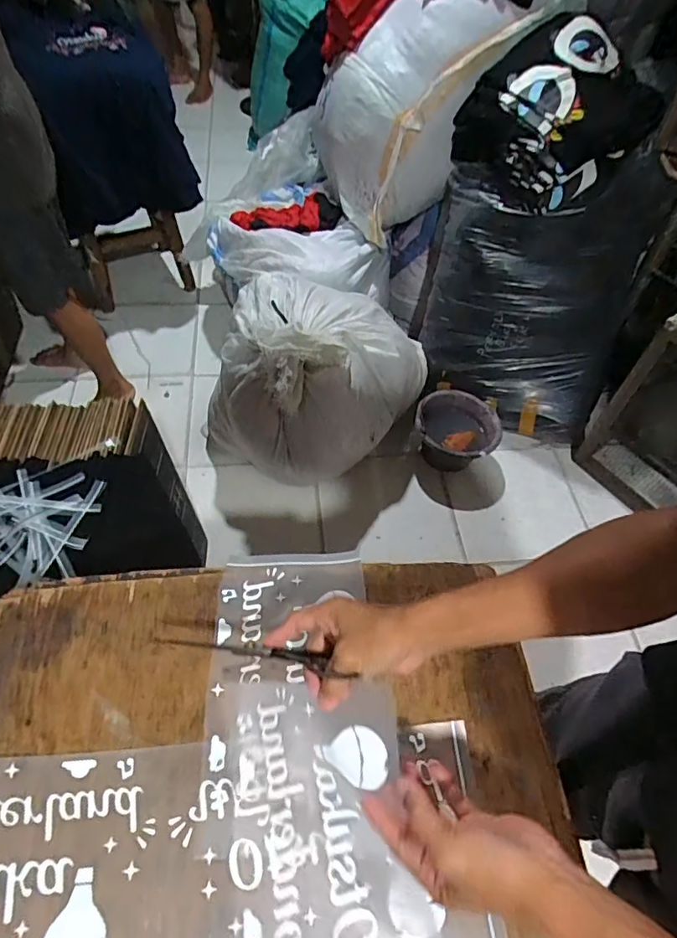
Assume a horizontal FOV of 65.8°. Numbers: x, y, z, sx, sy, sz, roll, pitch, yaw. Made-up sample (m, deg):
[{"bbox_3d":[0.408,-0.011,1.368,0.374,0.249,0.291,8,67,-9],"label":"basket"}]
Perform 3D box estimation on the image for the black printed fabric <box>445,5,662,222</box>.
[{"bbox_3d":[0.575,-0.897,1.343,0.378,0.312,0.343,-16,56,-16],"label":"black printed fabric"}]

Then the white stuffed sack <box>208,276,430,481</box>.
[{"bbox_3d":[-0.074,-0.267,1.492,0.491,0.490,0.516,27,56,15],"label":"white stuffed sack"}]

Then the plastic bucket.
[{"bbox_3d":[0.372,-0.107,1.667,0.262,0.147,0.244,2,53,-3],"label":"plastic bucket"}]

